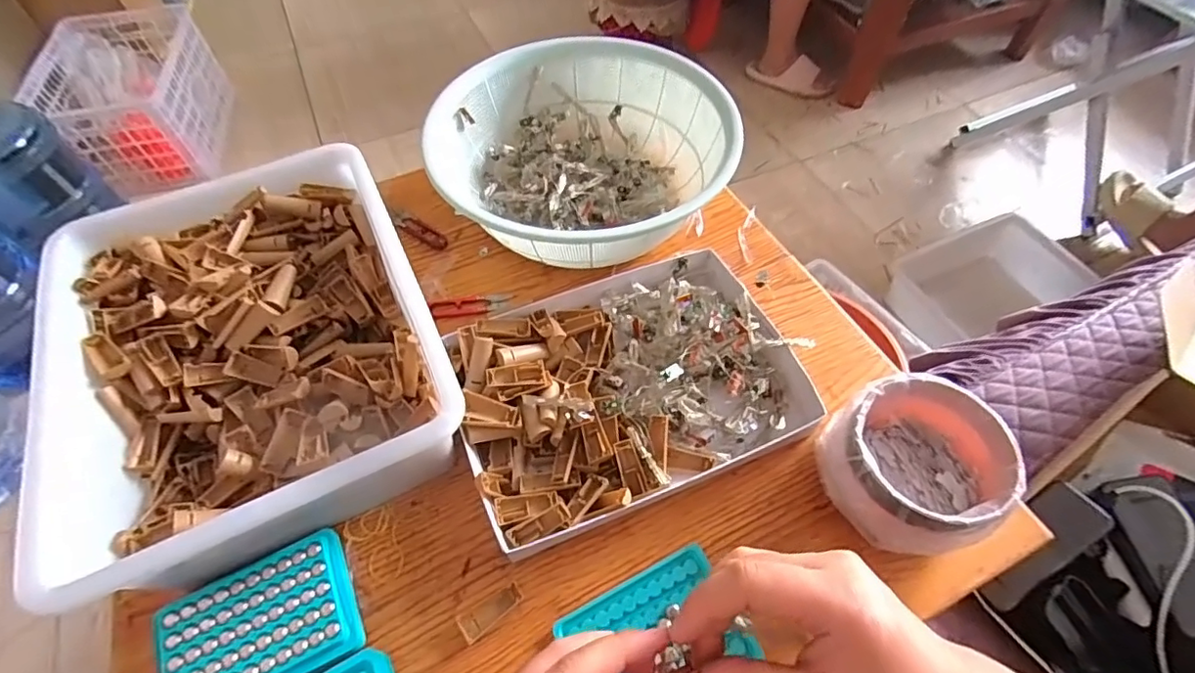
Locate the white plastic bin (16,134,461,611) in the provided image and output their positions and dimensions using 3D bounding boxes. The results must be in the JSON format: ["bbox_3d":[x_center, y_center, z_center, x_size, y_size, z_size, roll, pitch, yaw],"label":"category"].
[{"bbox_3d":[-0.298,0.002,0.483,0.281,0.089,0.359,-23,59,-15],"label":"white plastic bin"}]

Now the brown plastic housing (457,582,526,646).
[{"bbox_3d":[-0.082,0.212,0.422,0.050,0.010,0.021,-31,61,-19],"label":"brown plastic housing"}]

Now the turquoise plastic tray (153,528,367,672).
[{"bbox_3d":[-0.250,0.219,0.409,0.127,0.034,0.097,-24,59,-15],"label":"turquoise plastic tray"}]

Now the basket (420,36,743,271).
[{"bbox_3d":[-0.020,-0.209,0.628,0.314,0.106,0.307,0,56,0],"label":"basket"}]

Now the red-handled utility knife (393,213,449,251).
[{"bbox_3d":[-0.212,-0.127,0.651,0.085,0.010,0.022,29,61,18],"label":"red-handled utility knife"}]

